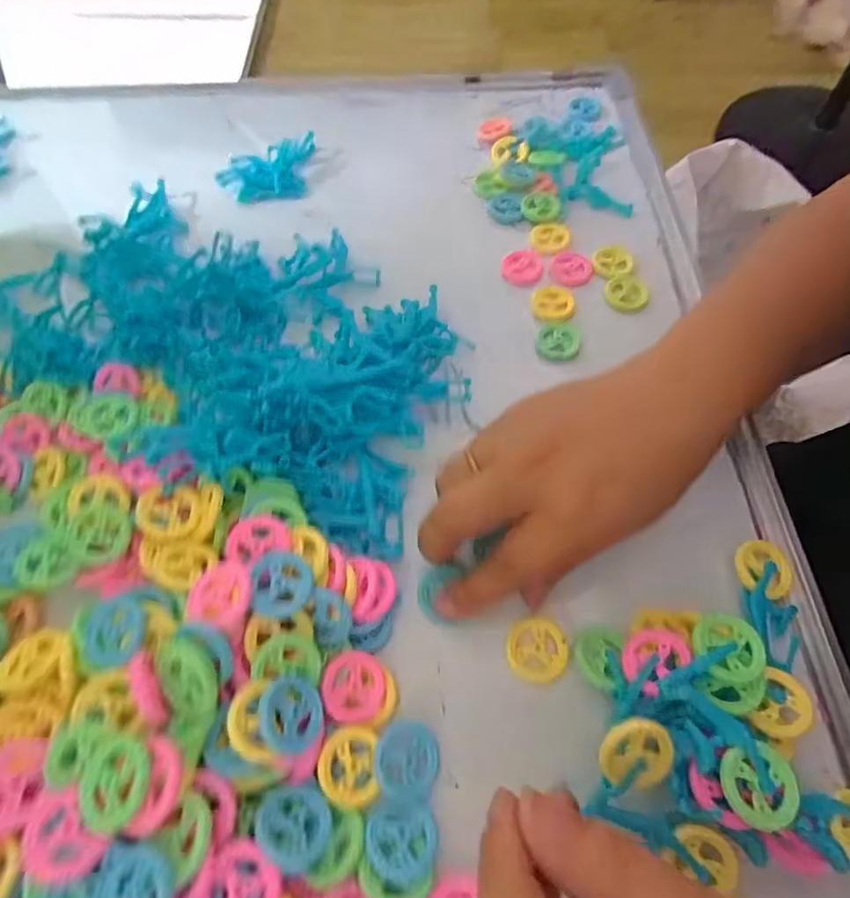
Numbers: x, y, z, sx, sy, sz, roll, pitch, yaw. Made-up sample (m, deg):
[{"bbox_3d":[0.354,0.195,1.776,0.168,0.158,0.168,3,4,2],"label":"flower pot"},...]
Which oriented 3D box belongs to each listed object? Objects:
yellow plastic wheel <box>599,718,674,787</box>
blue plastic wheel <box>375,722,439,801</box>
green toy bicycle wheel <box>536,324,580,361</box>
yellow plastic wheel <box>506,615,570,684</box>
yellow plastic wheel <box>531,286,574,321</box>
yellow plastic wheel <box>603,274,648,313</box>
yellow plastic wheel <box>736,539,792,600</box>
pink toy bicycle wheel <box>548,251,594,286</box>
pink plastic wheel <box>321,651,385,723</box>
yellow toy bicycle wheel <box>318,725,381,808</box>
[{"bbox_3d":[0.086,0.123,0.223,0.028,0.004,0.030,1,102,3],"label":"yellow plastic wheel"},{"bbox_3d":[-0.008,0.136,0.243,0.028,0.004,0.029,10,50,-12],"label":"blue plastic wheel"},{"bbox_3d":[0.088,-0.072,0.364,0.028,0.004,0.029,5,60,4],"label":"green toy bicycle wheel"},{"bbox_3d":[0.055,0.097,0.268,0.029,0.006,0.029,0,60,1],"label":"yellow plastic wheel"},{"bbox_3d":[0.088,-0.100,0.379,0.028,0.006,0.029,0,60,1],"label":"yellow plastic wheel"},{"bbox_3d":[0.139,-0.107,0.379,0.028,0.004,0.030,0,60,1],"label":"yellow plastic wheel"},{"bbox_3d":[0.173,0.061,0.282,0.025,0.004,0.028,14,61,8],"label":"yellow plastic wheel"},{"bbox_3d":[0.104,-0.129,0.393,0.030,0.004,0.031,0,60,1],"label":"pink toy bicycle wheel"},{"bbox_3d":[-0.032,0.109,0.253,0.028,0.009,0.030,0,60,1],"label":"pink plastic wheel"},{"bbox_3d":[-0.033,0.136,0.236,0.024,0.006,0.029,-6,60,-3],"label":"yellow toy bicycle wheel"}]

